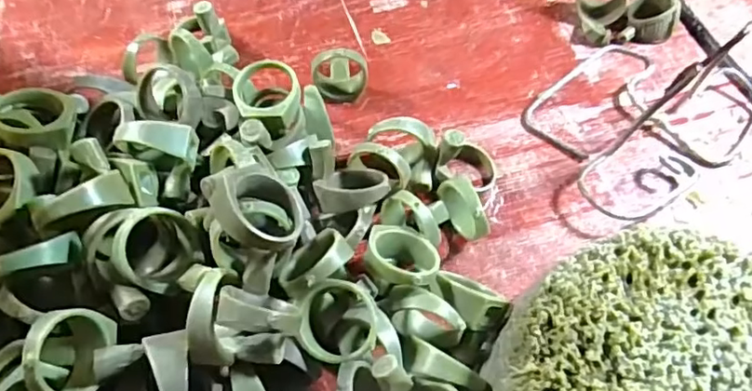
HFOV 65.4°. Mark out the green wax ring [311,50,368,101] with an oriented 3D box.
[{"bbox_3d":[-0.015,-0.050,0.250,0.023,0.024,0.009,-4,57,-5],"label":"green wax ring"}]

